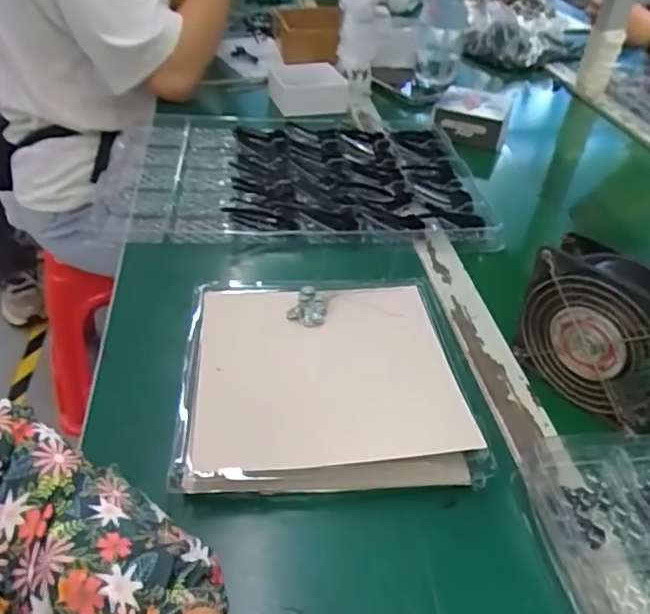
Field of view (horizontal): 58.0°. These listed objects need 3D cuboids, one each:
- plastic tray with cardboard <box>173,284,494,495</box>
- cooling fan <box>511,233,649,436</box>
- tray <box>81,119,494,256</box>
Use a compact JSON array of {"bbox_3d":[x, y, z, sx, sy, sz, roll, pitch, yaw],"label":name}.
[{"bbox_3d":[-0.003,0.046,0.449,0.202,0.029,0.210,0,39,-6],"label":"plastic tray with cardboard"},{"bbox_3d":[0.211,0.018,0.445,0.051,0.103,0.120,-22,46,-30],"label":"cooling fan"},{"bbox_3d":[-0.042,-0.165,0.723,0.443,0.033,0.309,0,39,-6],"label":"tray"}]

